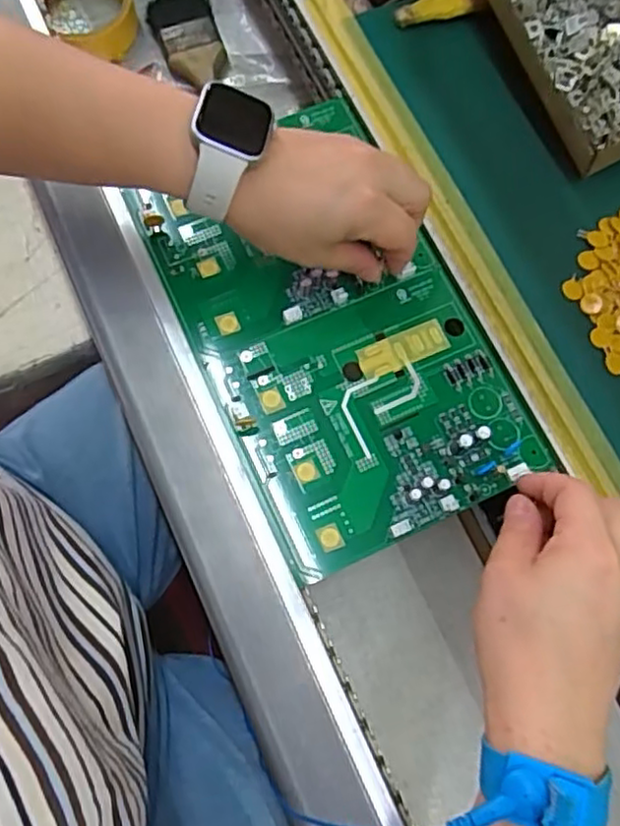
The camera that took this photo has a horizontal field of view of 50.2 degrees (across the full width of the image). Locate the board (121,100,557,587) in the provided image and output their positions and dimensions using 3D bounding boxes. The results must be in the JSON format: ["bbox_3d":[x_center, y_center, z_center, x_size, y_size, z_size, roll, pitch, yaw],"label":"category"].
[{"bbox_3d":[0.012,-0.056,0.400,0.159,0.009,0.269,-24,75,-9],"label":"board"}]

